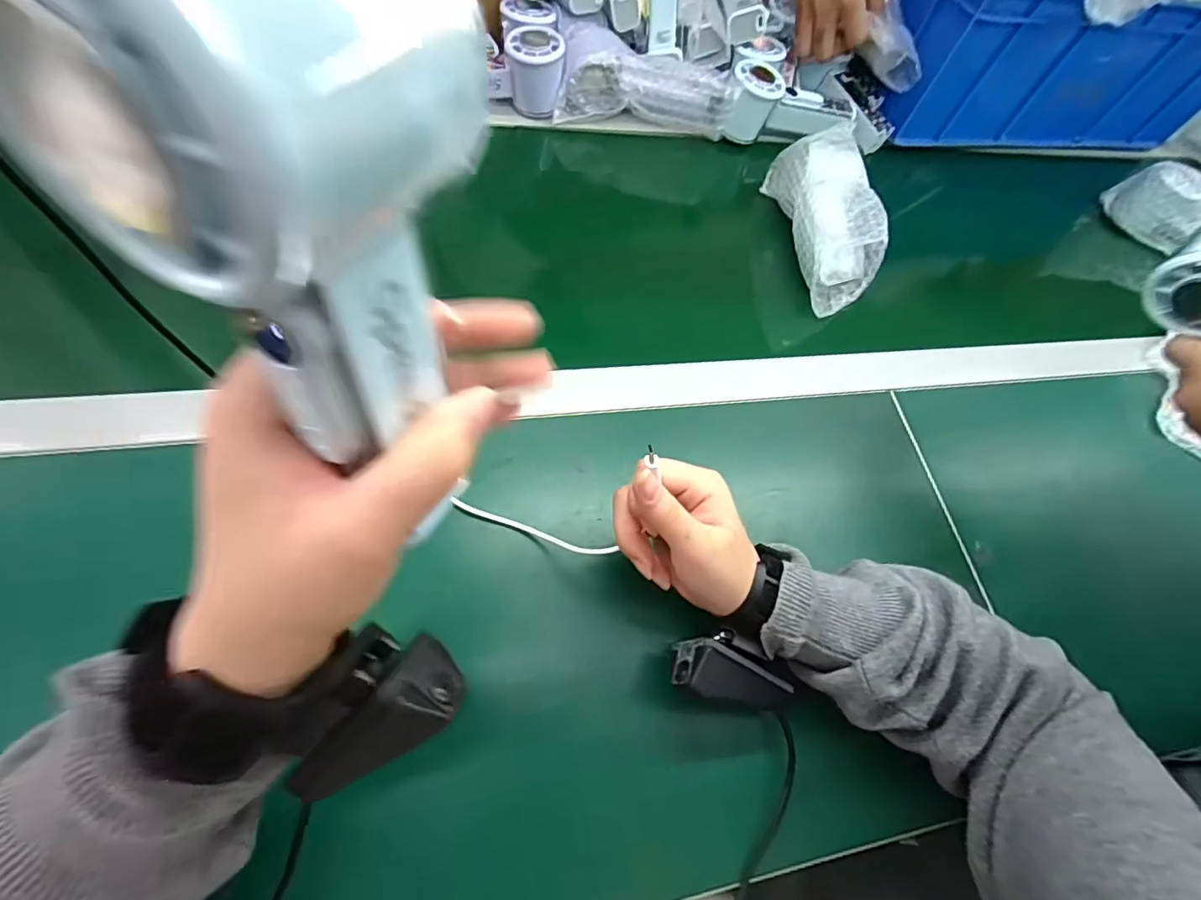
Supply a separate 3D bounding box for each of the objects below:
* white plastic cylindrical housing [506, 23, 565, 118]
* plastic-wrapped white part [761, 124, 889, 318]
[{"bbox_3d":[-0.064,-0.376,0.524,0.054,0.055,0.053,1,65,-2],"label":"white plastic cylindrical housing"},{"bbox_3d":[0.219,-0.222,0.508,0.077,0.055,0.191,-3,66,-4],"label":"plastic-wrapped white part"}]

